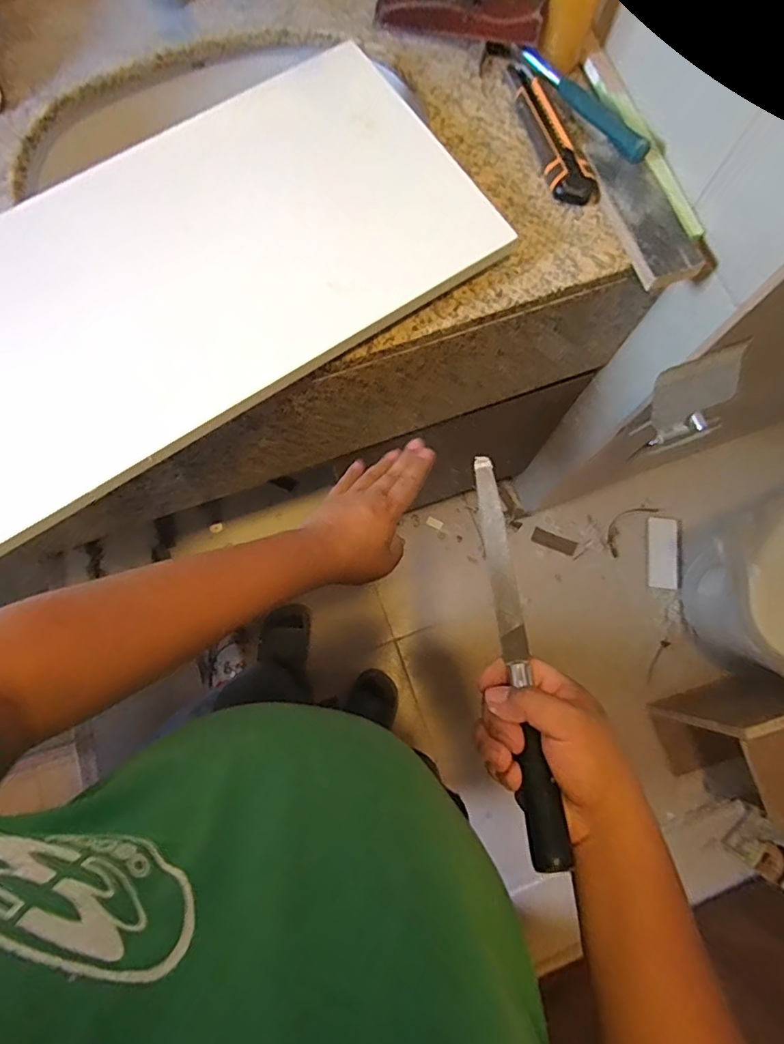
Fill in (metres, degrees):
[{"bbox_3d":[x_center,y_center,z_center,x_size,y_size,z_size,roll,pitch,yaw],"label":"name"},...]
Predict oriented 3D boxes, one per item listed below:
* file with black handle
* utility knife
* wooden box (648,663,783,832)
[{"bbox_3d":[0.092,0.075,0.419,0.021,0.019,0.328,-1,53,-1],"label":"file with black handle"},{"bbox_3d":[0.166,-0.429,0.592,0.043,0.022,0.189,-23,78,-6],"label":"utility knife"},{"bbox_3d":[0.721,0.436,1.090,0.226,0.399,0.197,-17,78,-5],"label":"wooden box"}]

